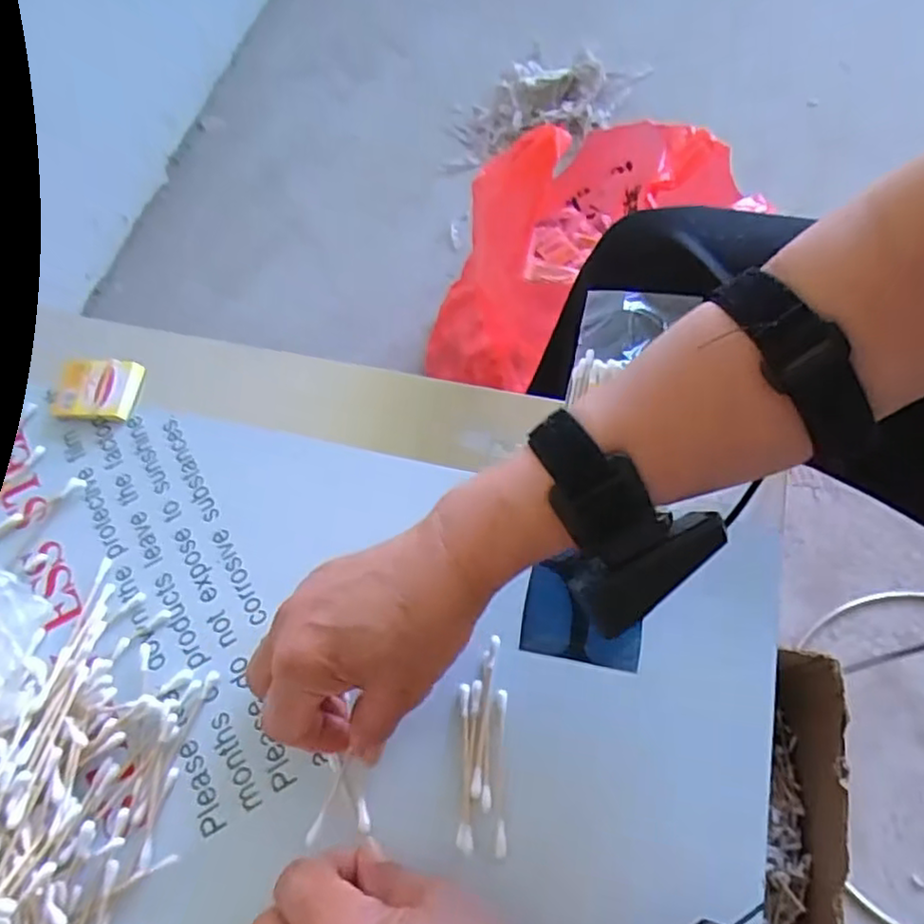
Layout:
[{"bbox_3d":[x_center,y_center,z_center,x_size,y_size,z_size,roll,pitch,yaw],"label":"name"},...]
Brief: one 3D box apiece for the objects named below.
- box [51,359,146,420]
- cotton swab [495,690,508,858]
[{"bbox_3d":[-0.230,-0.047,0.423,0.052,0.009,0.040,-1,64,5],"label":"box"},{"bbox_3d":[0.019,0.145,0.316,0.005,0.004,0.070,0,65,5],"label":"cotton swab"}]

